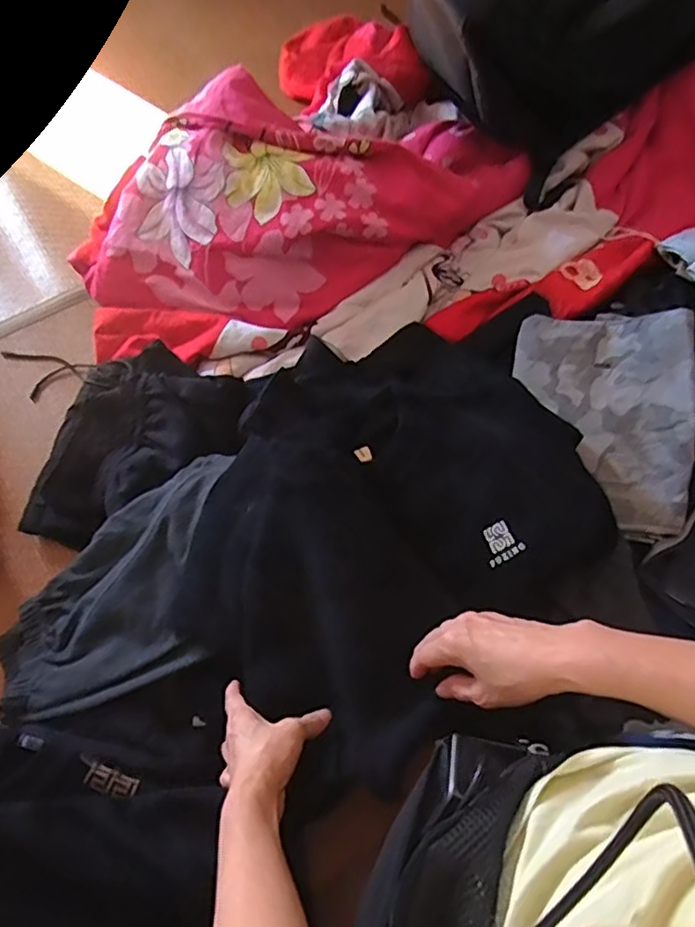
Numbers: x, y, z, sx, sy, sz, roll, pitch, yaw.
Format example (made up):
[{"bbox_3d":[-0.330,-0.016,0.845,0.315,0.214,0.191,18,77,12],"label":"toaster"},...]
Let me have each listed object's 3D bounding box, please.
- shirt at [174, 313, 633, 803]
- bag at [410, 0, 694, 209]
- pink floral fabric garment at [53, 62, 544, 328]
[{"bbox_3d":[0.042,0.037,0.624,0.360,0.134,0.445,39,74,16],"label":"shirt"},{"bbox_3d":[0.323,-0.641,0.889,0.489,0.251,0.288,-36,71,-12],"label":"bag"},{"bbox_3d":[-0.052,-0.351,0.821,0.652,0.178,0.254,-19,68,-6],"label":"pink floral fabric garment"}]

